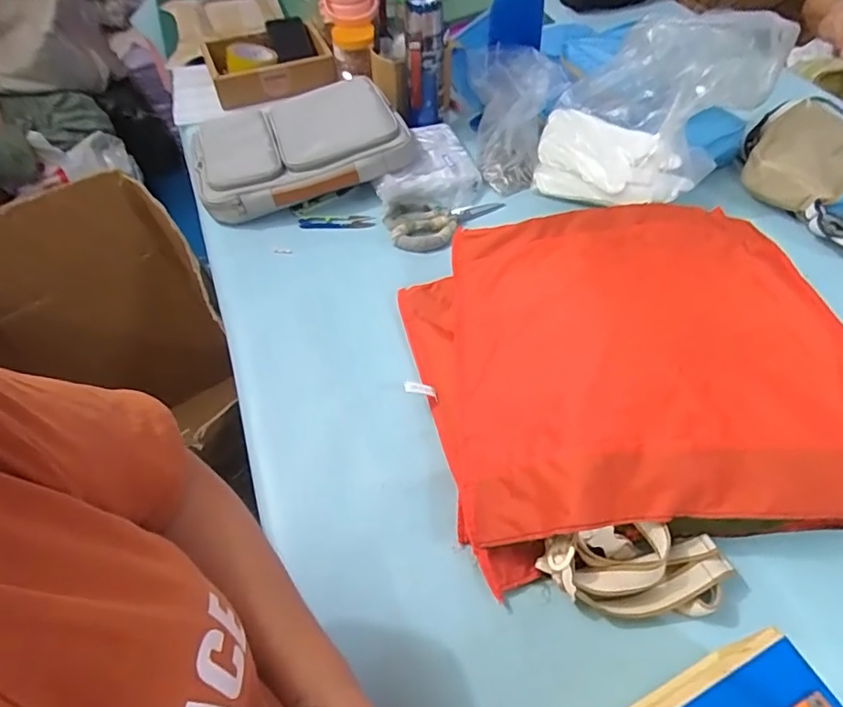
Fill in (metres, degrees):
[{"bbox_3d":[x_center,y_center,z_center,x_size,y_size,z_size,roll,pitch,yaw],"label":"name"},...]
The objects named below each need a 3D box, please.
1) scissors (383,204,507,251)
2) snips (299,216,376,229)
[{"bbox_3d":[0.043,-0.202,0.842,0.188,0.028,0.085,-15,53,-8],"label":"scissors"},{"bbox_3d":[-0.133,-0.209,0.852,0.116,0.010,0.025,-2,53,2],"label":"snips"}]

